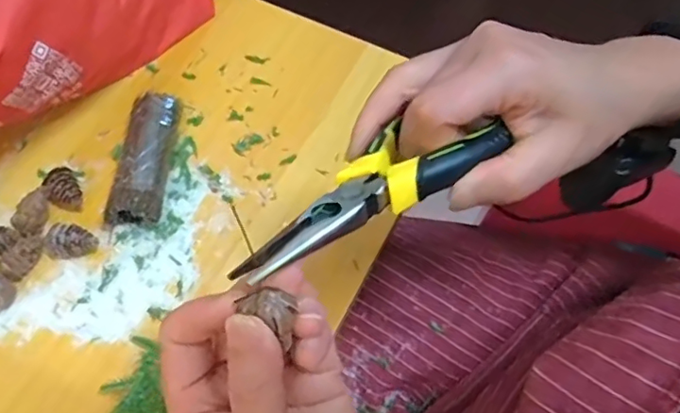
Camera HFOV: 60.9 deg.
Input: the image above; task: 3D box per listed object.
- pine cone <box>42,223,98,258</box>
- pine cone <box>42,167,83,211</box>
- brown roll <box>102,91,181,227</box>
[{"bbox_3d":[-0.195,0.025,0.415,0.036,0.018,0.020,3,66,4],"label":"pine cone"},{"bbox_3d":[-0.207,-0.012,0.434,0.024,0.017,0.030,-39,70,-14],"label":"pine cone"},{"bbox_3d":[-0.147,-0.040,0.439,0.037,0.025,0.112,2,66,3],"label":"brown roll"}]

